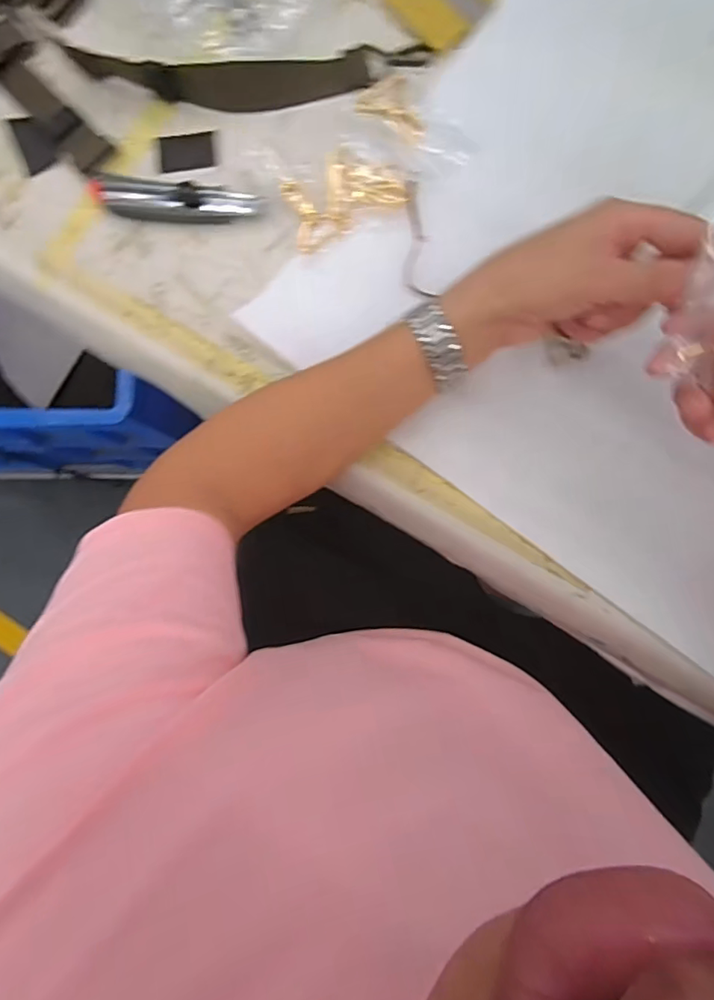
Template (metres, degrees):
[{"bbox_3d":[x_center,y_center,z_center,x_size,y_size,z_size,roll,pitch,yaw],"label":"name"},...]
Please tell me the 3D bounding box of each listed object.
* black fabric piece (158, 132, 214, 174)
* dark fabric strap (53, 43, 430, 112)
[{"bbox_3d":[-0.152,-0.311,0.464,0.049,0.006,0.038,-5,85,3],"label":"black fabric piece"},{"bbox_3d":[-0.090,-0.370,0.450,0.299,0.026,0.041,-2,85,4],"label":"dark fabric strap"}]

